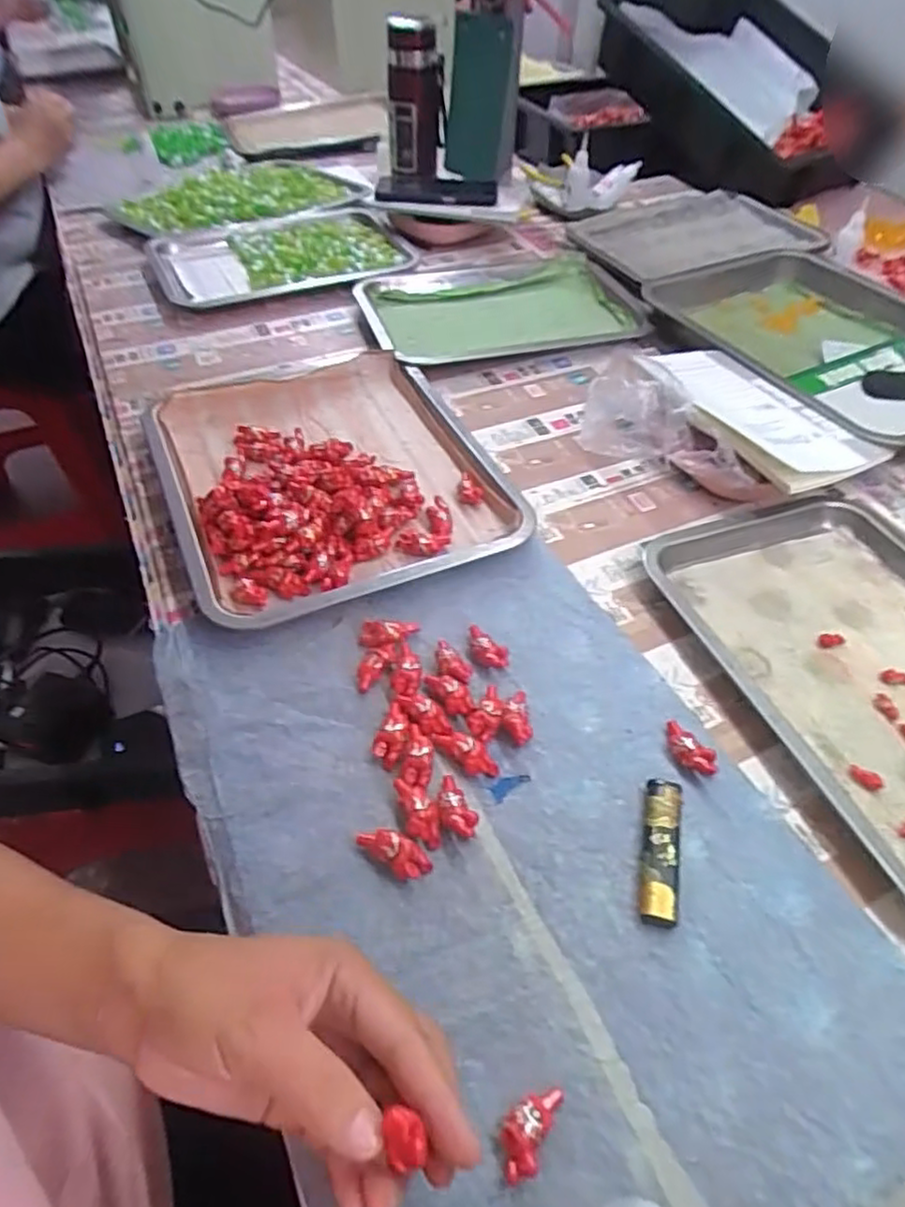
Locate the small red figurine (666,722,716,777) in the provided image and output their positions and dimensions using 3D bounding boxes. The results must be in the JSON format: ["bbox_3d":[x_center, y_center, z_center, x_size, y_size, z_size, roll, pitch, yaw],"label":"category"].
[{"bbox_3d":[0.144,0.089,0.421,0.018,0.012,0.041,-23,51,-16],"label":"small red figurine"}]

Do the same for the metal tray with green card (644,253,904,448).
[{"bbox_3d":[0.413,-0.292,0.752,0.311,0.054,0.376,-22,52,-19],"label":"metal tray with green card"}]

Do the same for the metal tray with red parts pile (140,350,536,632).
[{"bbox_3d":[-0.111,-0.117,0.595,0.261,0.049,0.316,-21,50,-14],"label":"metal tray with red parts pile"}]

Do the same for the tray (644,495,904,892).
[{"bbox_3d":[0.299,0.041,0.468,0.224,0.030,0.311,-19,50,-12],"label":"tray"}]

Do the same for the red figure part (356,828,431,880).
[{"bbox_3d":[-0.032,0.135,0.372,0.044,0.012,0.018,26,54,9],"label":"red figure part"}]

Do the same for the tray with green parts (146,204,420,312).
[{"bbox_3d":[-0.224,-0.457,0.903,0.328,0.034,0.242,-13,49,-7],"label":"tray with green parts"}]

